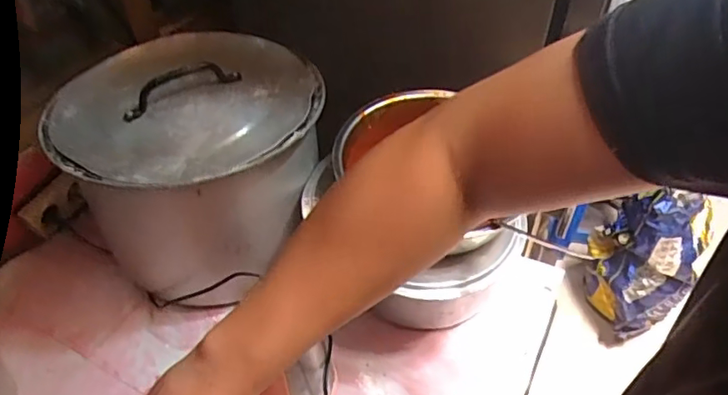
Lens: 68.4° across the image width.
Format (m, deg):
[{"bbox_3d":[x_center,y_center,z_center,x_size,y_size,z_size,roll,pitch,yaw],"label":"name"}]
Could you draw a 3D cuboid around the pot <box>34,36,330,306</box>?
[{"bbox_3d":[-0.207,-0.043,0.732,0.287,0.219,0.315,0,42,0],"label":"pot"}]

